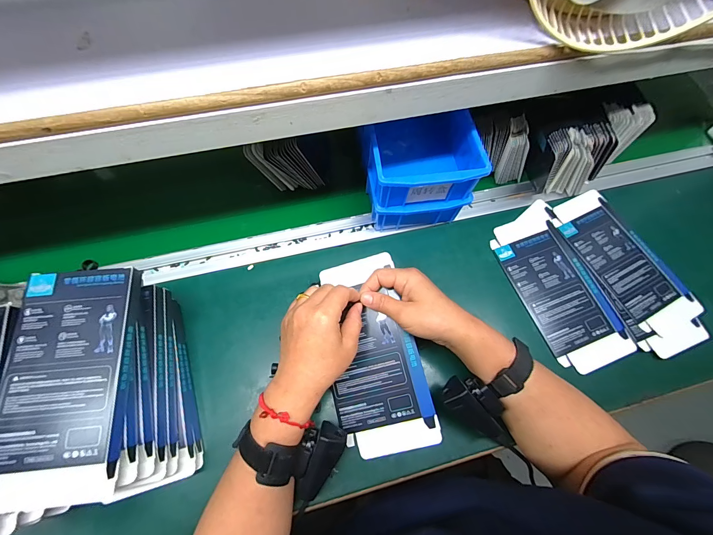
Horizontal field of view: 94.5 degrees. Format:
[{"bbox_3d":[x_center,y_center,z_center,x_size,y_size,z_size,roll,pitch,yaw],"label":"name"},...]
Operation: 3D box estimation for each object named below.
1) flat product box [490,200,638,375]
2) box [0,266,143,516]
[{"bbox_3d":[0.281,0.020,0.466,0.110,0.007,0.235,-17,69,-9],"label":"flat product box"},{"bbox_3d":[-0.249,0.094,0.283,0.092,0.018,0.190,-4,67,-4],"label":"box"}]

